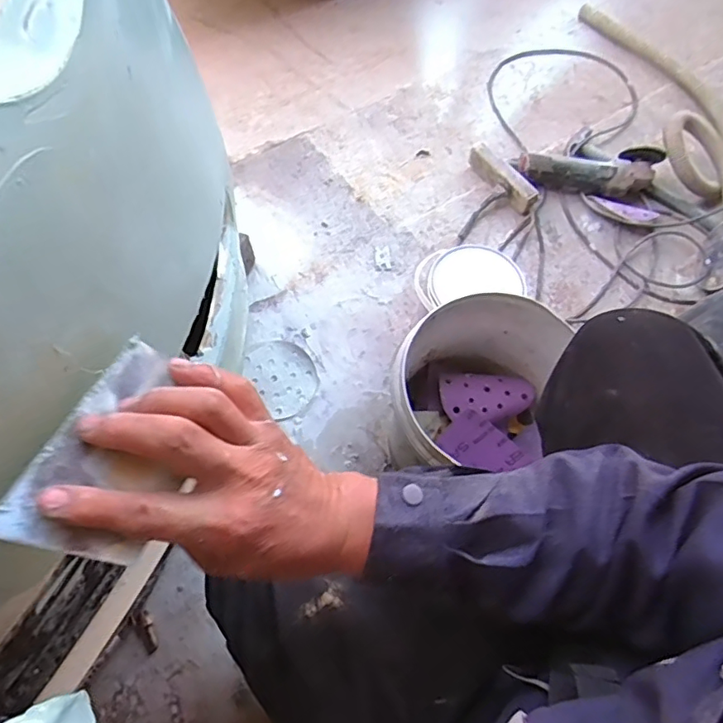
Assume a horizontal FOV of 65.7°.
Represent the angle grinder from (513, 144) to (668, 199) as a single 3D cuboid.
[{"bbox_3d":[0.455,-0.393,1.127,0.283,0.073,0.087,12,64,1],"label":"angle grinder"}]

